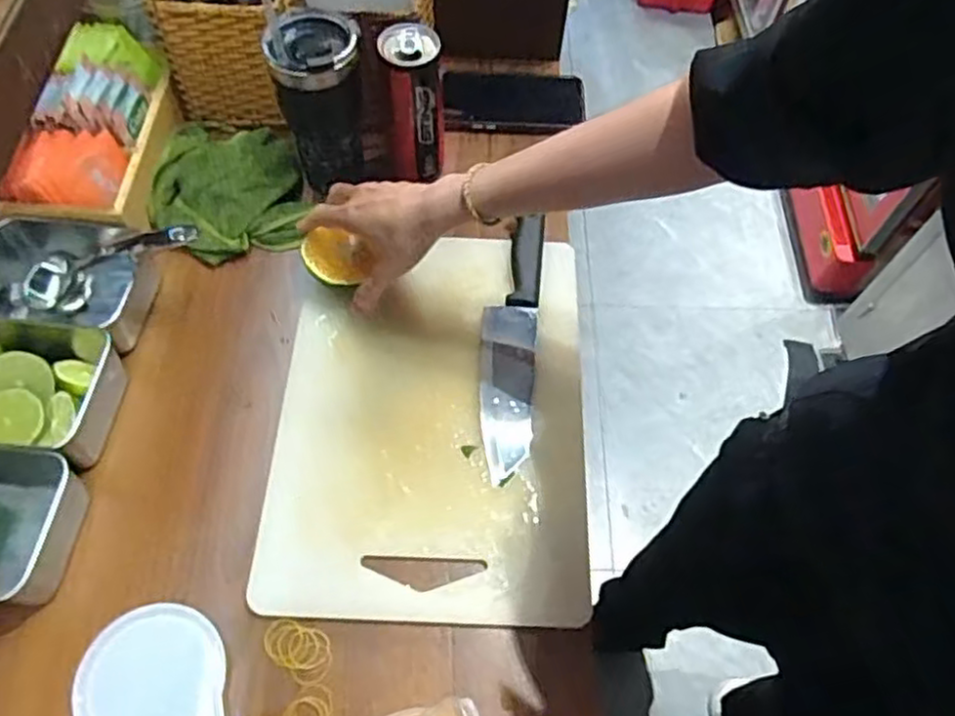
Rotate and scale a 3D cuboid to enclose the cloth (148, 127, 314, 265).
[{"bbox_3d":[-0.233,-0.161,0.673,0.135,0.061,0.133,9,60,3],"label":"cloth"}]

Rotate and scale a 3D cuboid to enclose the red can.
[{"bbox_3d":[-0.058,-0.236,0.666,0.056,0.139,0.057,1,60,-1],"label":"red can"}]

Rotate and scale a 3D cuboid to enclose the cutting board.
[{"bbox_3d":[-0.037,0.041,0.588,0.249,0.017,0.334,2,60,-1],"label":"cutting board"}]

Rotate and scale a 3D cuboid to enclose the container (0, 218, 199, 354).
[{"bbox_3d":[-0.346,-0.070,0.603,0.196,0.081,0.115,20,62,9],"label":"container"}]

